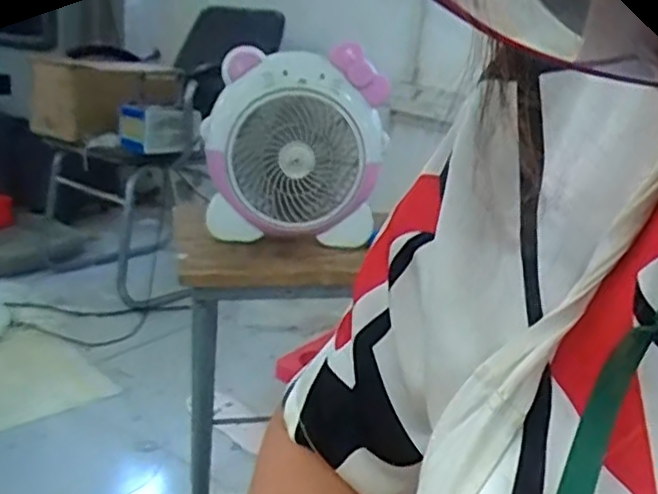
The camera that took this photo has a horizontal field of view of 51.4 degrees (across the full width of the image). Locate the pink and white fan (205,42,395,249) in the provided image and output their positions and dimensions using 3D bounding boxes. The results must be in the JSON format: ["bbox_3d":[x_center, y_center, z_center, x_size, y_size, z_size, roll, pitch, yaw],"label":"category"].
[{"bbox_3d":[-0.048,-0.142,0.980,0.240,0.260,0.093,6,18,0],"label":"pink and white fan"}]

